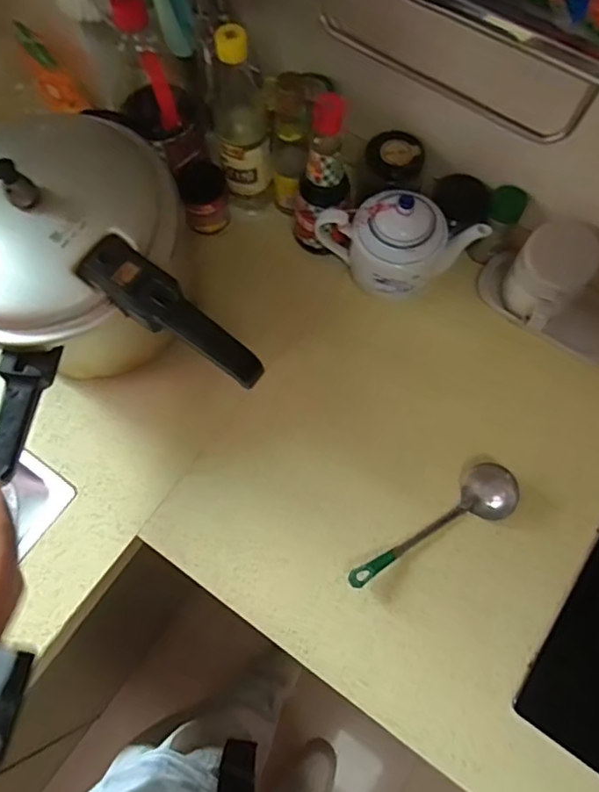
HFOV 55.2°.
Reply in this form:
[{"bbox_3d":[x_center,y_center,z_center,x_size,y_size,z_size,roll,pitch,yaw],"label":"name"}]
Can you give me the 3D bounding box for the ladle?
[{"bbox_3d":[0.144,0.142,0.634,0.209,0.032,0.059,-26,74,-7],"label":"ladle"}]

